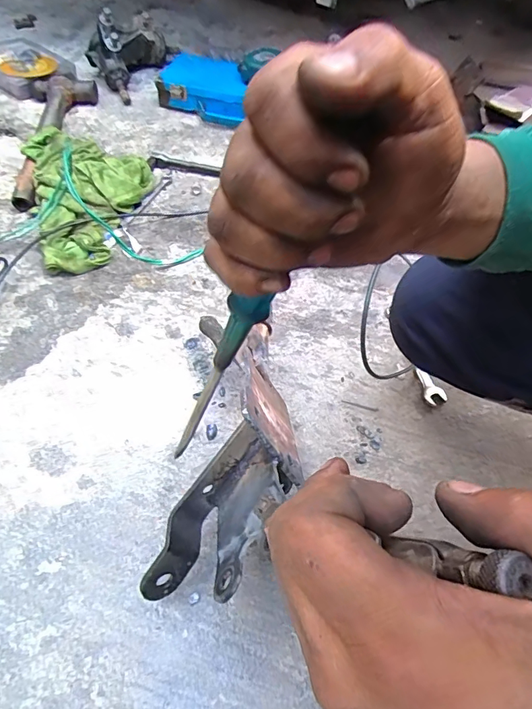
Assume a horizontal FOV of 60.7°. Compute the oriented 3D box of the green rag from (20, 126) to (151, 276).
[{"bbox_3d":[-0.280,-0.270,0.742,0.196,0.055,0.317,-17,57,-14],"label":"green rag"}]

